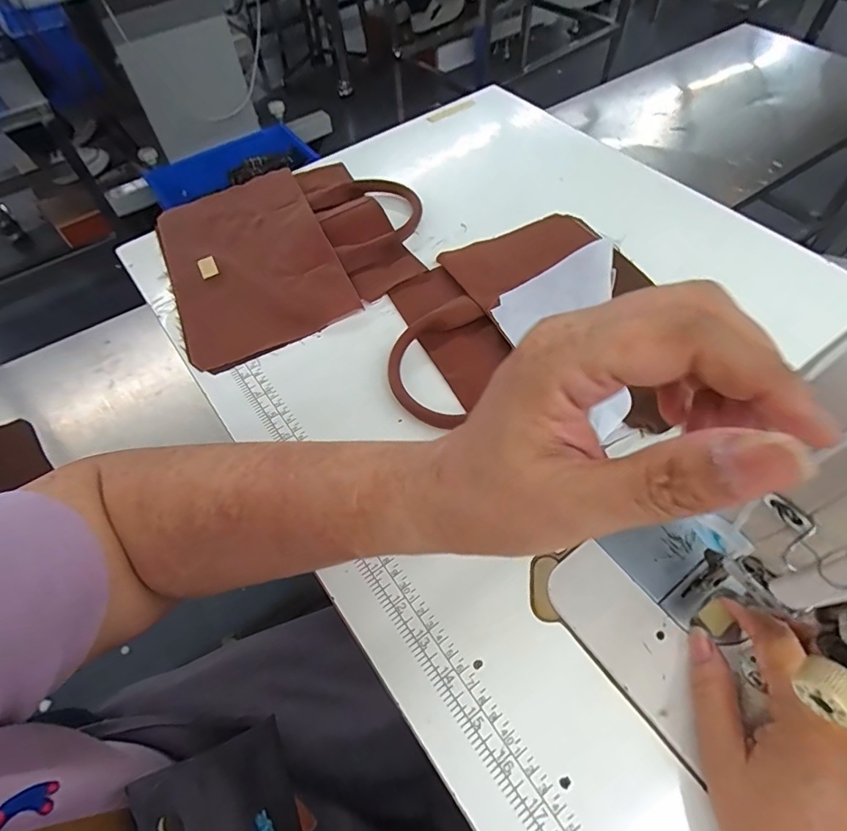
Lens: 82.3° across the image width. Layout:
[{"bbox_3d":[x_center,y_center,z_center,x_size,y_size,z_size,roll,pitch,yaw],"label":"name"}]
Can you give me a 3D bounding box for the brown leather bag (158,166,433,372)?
[{"bbox_3d":[-0.128,-0.176,0.493,0.254,0.025,0.240,-23,59,-12],"label":"brown leather bag"}]

